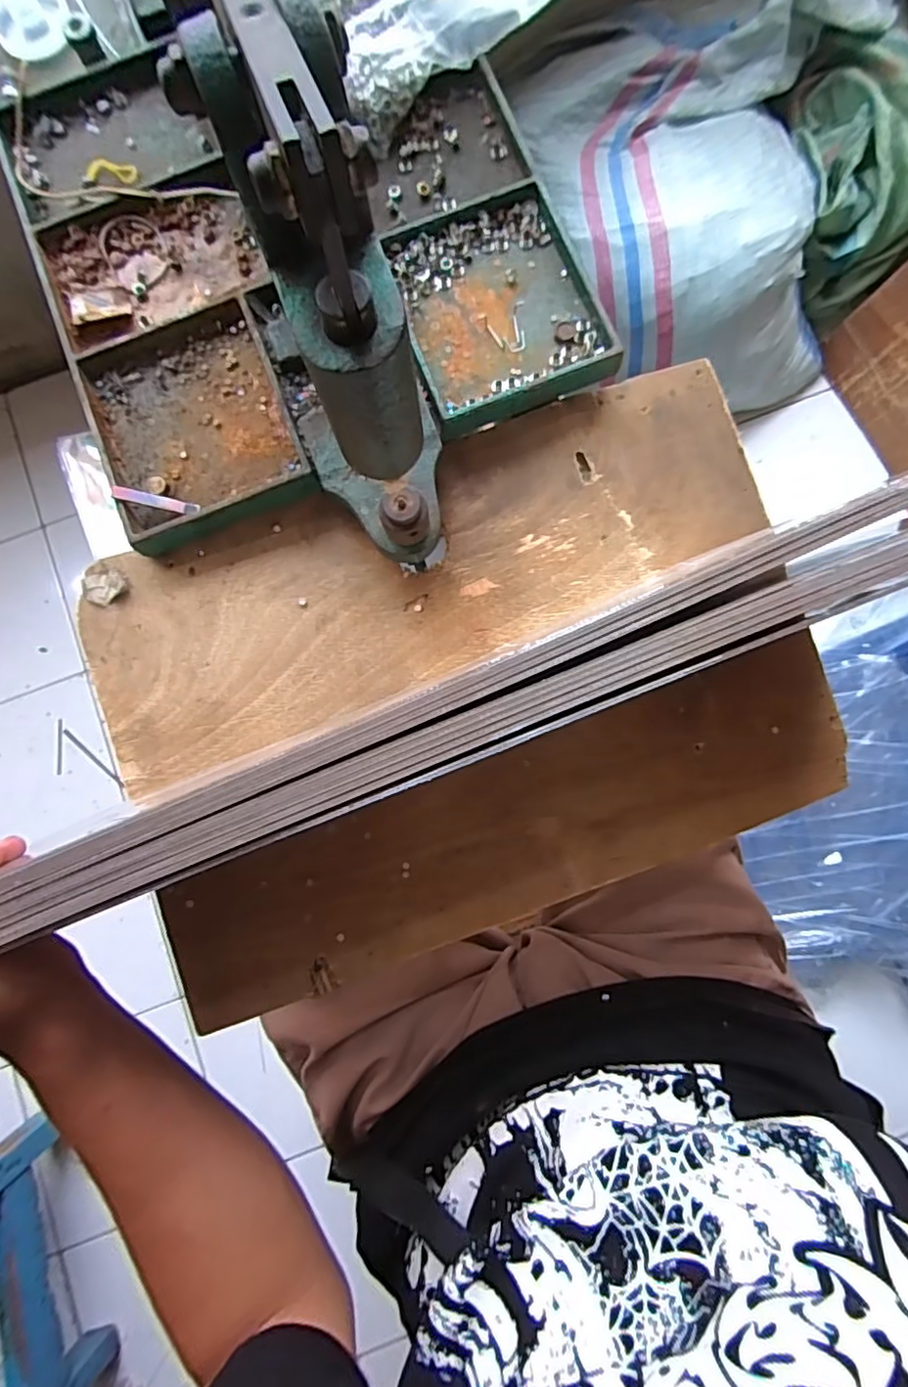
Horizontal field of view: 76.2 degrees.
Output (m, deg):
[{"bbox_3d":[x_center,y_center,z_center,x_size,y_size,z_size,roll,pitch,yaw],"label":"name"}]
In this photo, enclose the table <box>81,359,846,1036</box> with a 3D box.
[{"bbox_3d":[0.010,-0.011,0.402,0.477,0.030,0.316,-20,82,-1],"label":"table"}]

